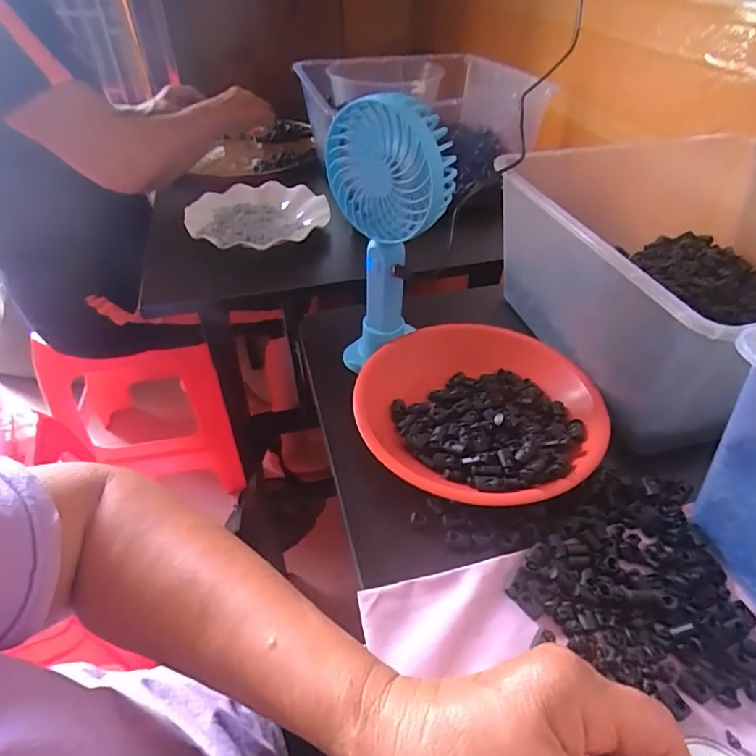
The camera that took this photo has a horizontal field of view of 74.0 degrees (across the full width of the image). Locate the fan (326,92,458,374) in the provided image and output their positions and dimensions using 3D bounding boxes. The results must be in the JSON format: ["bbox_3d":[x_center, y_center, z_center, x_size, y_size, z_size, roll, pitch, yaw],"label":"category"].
[{"bbox_3d":[0.008,-0.106,0.408,0.096,0.210,0.058,2,43,5],"label":"fan"}]

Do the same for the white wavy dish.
[{"bbox_3d":[-0.165,-0.222,0.685,0.178,0.048,0.176,0,42,0],"label":"white wavy dish"}]

